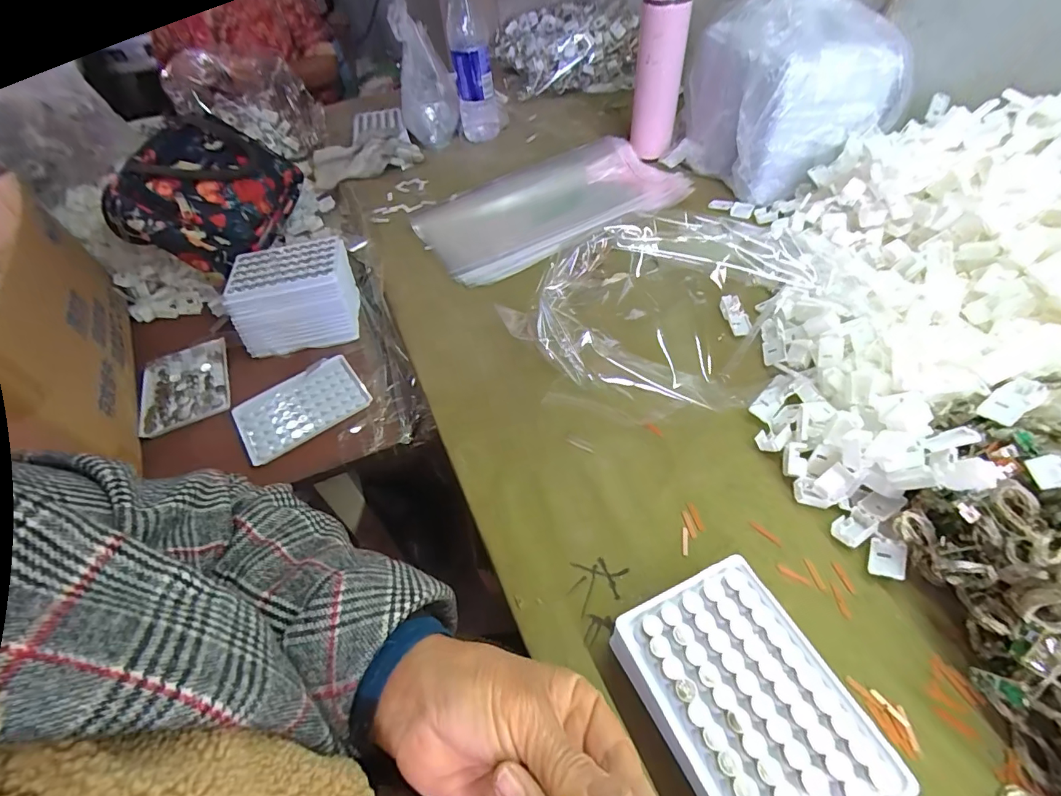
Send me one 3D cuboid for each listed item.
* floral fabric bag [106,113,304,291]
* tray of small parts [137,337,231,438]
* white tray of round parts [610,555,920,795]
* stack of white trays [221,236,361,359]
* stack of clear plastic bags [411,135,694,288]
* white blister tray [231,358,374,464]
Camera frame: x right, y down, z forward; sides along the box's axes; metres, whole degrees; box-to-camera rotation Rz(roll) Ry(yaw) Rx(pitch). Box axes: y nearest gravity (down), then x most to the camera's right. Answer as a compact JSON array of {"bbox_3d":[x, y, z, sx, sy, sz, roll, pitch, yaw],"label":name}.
[{"bbox_3d":[-0.442,-0.289,0.649,0.166,0.111,0.246,-3,49,4],"label":"floral fabric bag"},{"bbox_3d":[-0.397,-0.015,0.539,0.089,0.013,0.118,-22,51,-12],"label":"tray of small parts"},{"bbox_3d":[0.119,0.171,0.264,0.098,0.035,0.130,-24,51,-14],"label":"white tray of round parts"},{"bbox_3d":[-0.281,-0.123,0.565,0.136,0.081,0.101,-16,50,-7],"label":"stack of white trays"},{"bbox_3d":[0.032,-0.264,0.639,0.356,0.029,0.188,-25,52,-15],"label":"stack of clear plastic bags"},{"bbox_3d":[-0.248,0.010,0.509,0.130,0.012,0.093,-33,55,-20],"label":"white blister tray"}]

